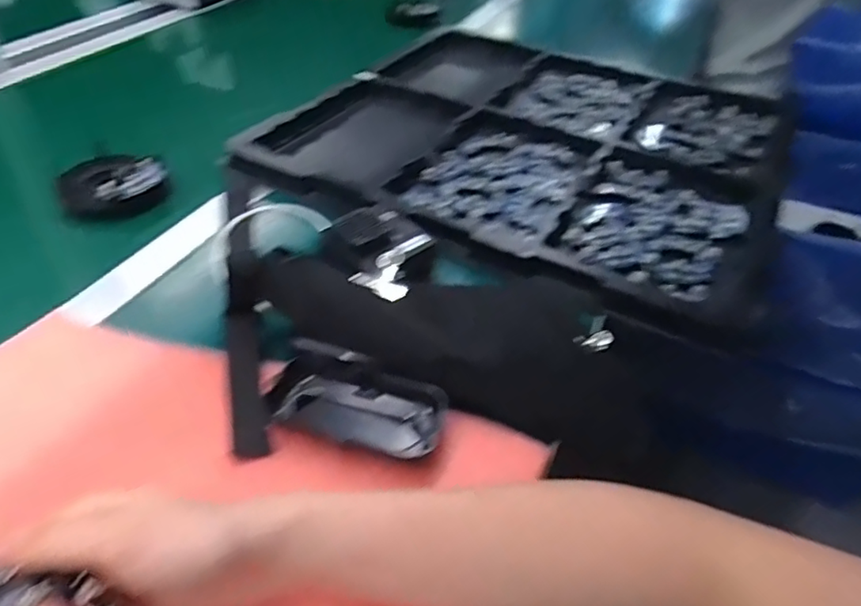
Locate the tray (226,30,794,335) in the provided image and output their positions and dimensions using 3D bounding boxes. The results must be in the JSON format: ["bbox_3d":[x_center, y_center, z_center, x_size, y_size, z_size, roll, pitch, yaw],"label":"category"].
[{"bbox_3d":[0.150,-0.210,0.742,0.524,0.041,0.548,24,45,20],"label":"tray"}]

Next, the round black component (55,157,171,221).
[{"bbox_3d":[-0.313,-0.114,0.595,0.109,0.031,0.073,-19,47,-25],"label":"round black component"}]

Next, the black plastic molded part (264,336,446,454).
[{"bbox_3d":[-0.046,0.064,0.396,0.115,0.024,0.056,18,43,14],"label":"black plastic molded part"}]

